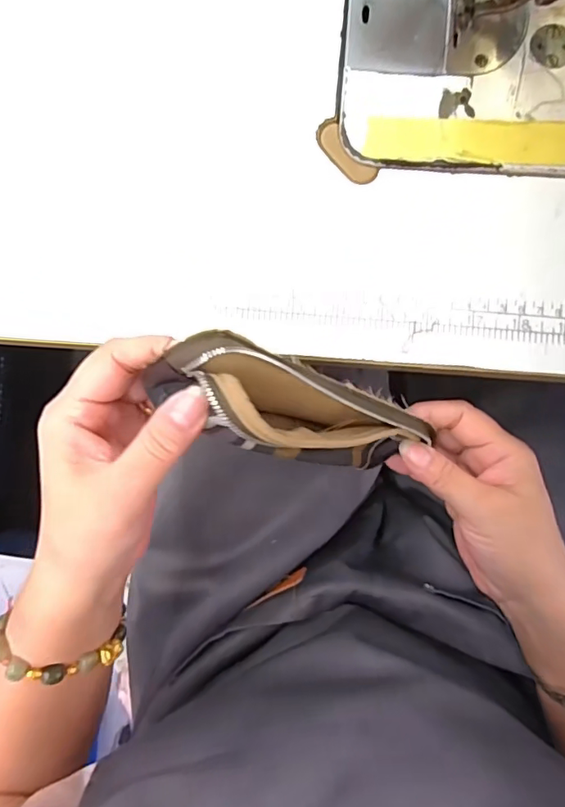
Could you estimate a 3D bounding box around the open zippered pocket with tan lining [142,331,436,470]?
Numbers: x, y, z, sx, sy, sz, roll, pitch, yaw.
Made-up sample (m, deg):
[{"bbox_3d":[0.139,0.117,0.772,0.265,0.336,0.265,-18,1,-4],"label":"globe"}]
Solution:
[{"bbox_3d":[0.016,0.006,0.269,0.166,0.048,0.045,19,90,-42],"label":"open zippered pocket with tan lining"}]

